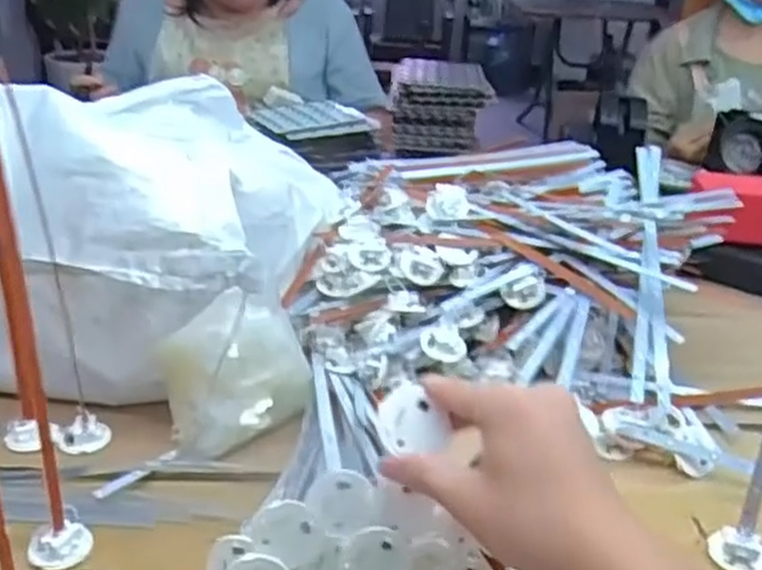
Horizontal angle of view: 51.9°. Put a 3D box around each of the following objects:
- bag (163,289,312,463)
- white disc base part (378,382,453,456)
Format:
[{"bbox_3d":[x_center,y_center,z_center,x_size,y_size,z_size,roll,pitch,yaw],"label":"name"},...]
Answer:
[{"bbox_3d":[-0.104,0.064,0.604,0.118,0.108,0.052,-10,28,-27],"label":"bag"},{"bbox_3d":[0.018,0.069,0.412,0.037,0.035,0.005,1,-15,-9],"label":"white disc base part"}]

